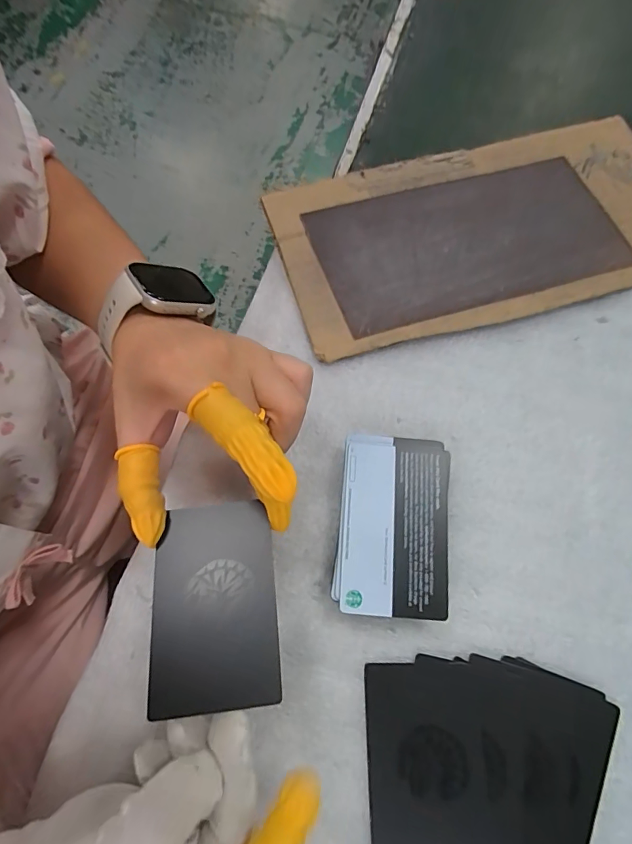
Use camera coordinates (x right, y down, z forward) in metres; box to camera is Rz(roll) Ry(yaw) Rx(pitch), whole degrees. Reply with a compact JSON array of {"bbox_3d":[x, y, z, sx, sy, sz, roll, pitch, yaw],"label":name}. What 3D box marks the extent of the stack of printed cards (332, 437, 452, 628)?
[{"bbox_3d":[0.040,0.054,0.237,0.056,0.020,0.090,6,73,2],"label":"stack of printed cards"}]

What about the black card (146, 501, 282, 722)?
[{"bbox_3d":[-0.045,0.078,0.196,0.053,0.004,0.084,-5,62,-4],"label":"black card"}]

